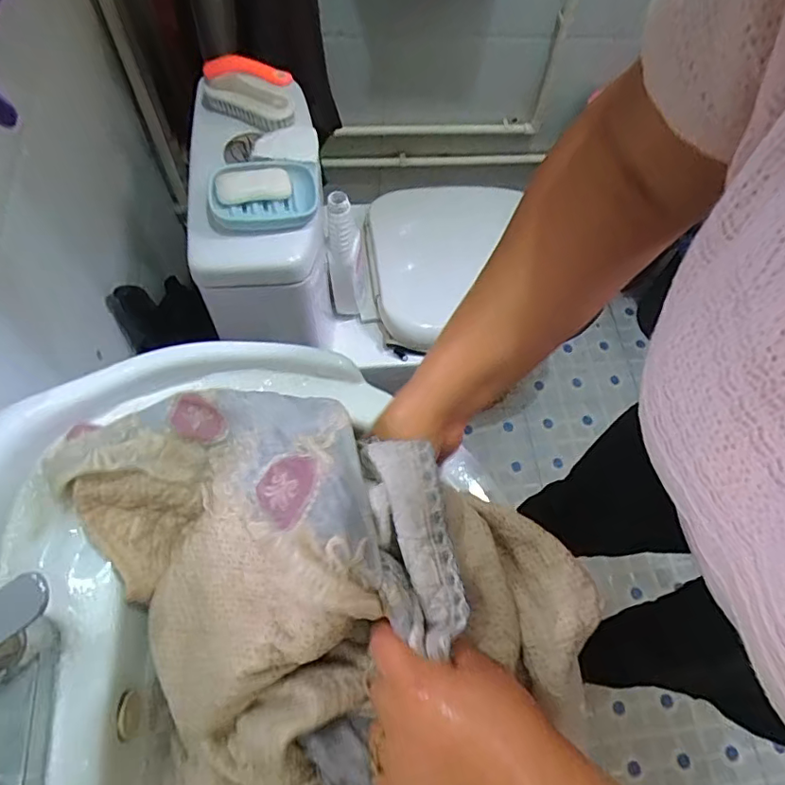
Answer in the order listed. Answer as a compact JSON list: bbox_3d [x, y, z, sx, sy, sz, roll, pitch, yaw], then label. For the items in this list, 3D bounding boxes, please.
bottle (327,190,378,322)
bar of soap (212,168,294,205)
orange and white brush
[{"bbox_3d":[-0.058,-0.196,0.839,0.069,0.236,0.063,-1,65,-5],"label":"bottle"},{"bbox_3d":[-0.164,-0.245,0.639,0.086,0.022,0.035,-15,67,-11],"label":"bar of soap"},{"bbox_3d":[-0.187,-0.387,0.687,0.123,0.070,0.047,16,65,5],"label":"orange and white brush"}]

